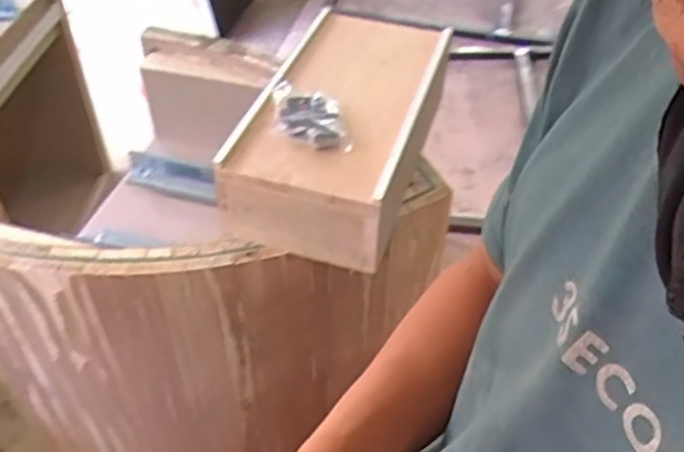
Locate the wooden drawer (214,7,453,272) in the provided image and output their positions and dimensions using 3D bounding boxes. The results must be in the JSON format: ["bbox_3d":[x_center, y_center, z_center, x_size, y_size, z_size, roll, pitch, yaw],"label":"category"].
[{"bbox_3d":[0.007,-0.134,0.861,0.194,0.133,0.374,15,46,12],"label":"wooden drawer"}]

